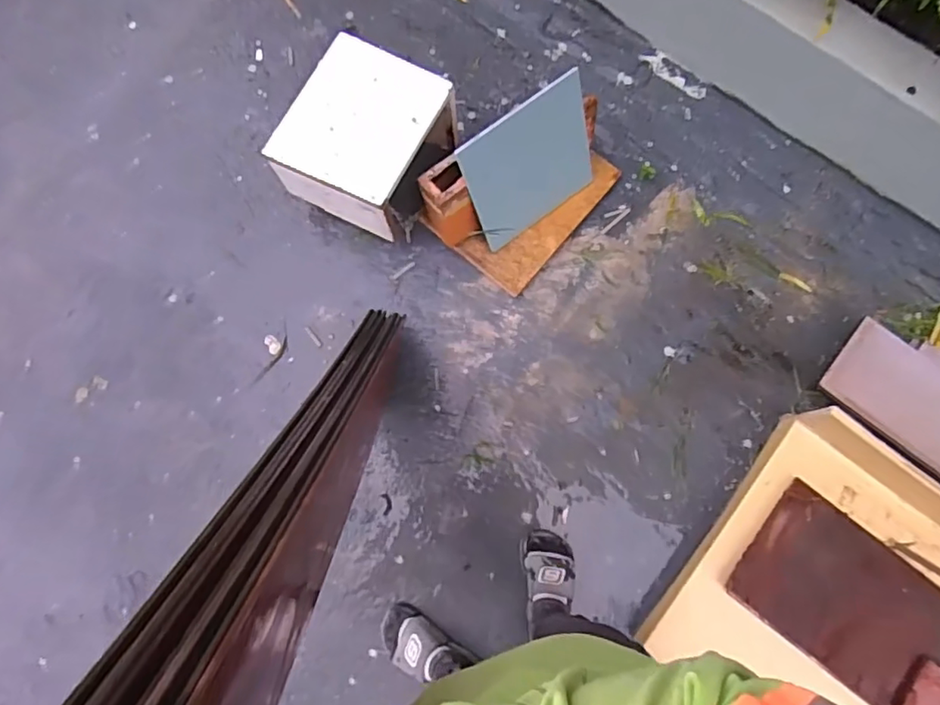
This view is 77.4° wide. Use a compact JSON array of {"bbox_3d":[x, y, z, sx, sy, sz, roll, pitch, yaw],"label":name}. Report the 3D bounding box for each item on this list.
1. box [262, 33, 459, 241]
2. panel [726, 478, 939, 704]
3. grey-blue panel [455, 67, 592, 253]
[{"bbox_3d":[-0.218,-0.452,1.287,0.287,0.233,0.320,26,83,3],"label":"box"},{"bbox_3d":[0.783,0.508,1.165,0.504,0.026,0.280,35,79,4],"label":"panel"},{"bbox_3d":[0.131,-0.393,1.243,0.296,0.277,0.015,-37,51,-6],"label":"grey-blue panel"}]

